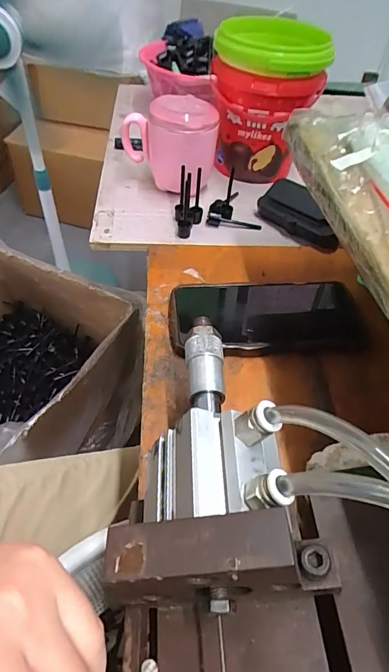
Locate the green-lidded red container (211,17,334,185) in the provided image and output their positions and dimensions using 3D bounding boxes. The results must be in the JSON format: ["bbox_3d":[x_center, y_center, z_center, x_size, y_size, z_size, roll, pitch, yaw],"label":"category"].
[{"bbox_3d":[0.082,-0.283,0.497,0.126,0.151,0.117,7,49,2],"label":"green-lidded red container"}]

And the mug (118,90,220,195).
[{"bbox_3d":[-0.034,-0.224,0.476,0.117,0.096,0.069,6,49,1],"label":"mug"}]

